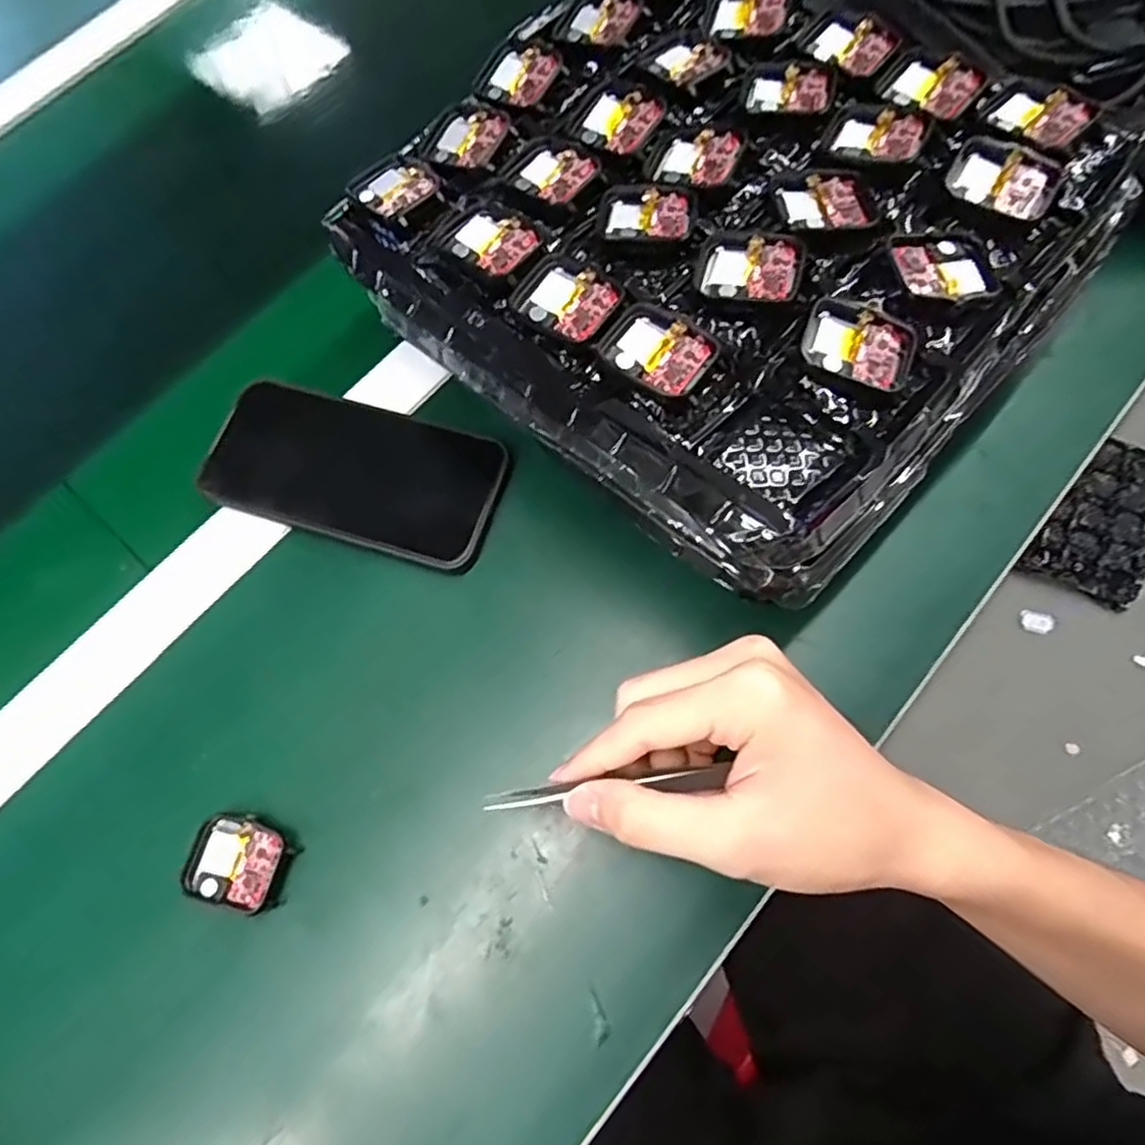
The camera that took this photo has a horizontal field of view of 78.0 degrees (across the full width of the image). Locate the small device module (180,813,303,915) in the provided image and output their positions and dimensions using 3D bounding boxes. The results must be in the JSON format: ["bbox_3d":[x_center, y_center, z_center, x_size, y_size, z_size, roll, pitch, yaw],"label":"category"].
[{"bbox_3d":[-0.151,0.131,0.321,0.047,0.005,0.037,14,71,11],"label":"small device module"}]

